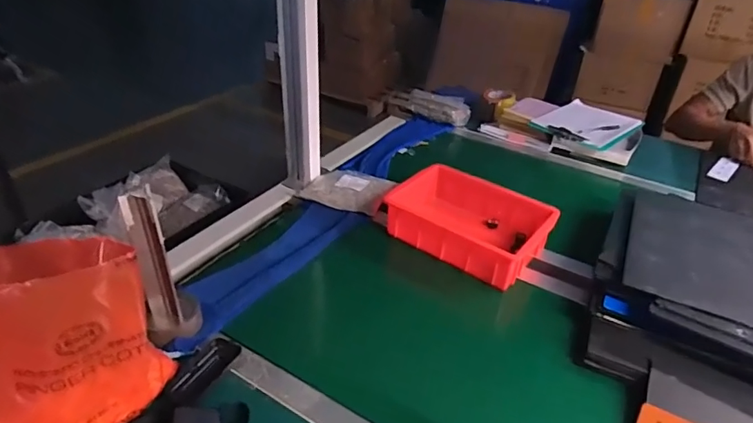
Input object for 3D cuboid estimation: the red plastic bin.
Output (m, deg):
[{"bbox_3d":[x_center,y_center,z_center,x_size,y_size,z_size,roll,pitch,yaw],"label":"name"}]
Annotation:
[{"bbox_3d":[0.185,0.027,0.995,0.300,0.103,0.210,25,40,31],"label":"red plastic bin"}]

